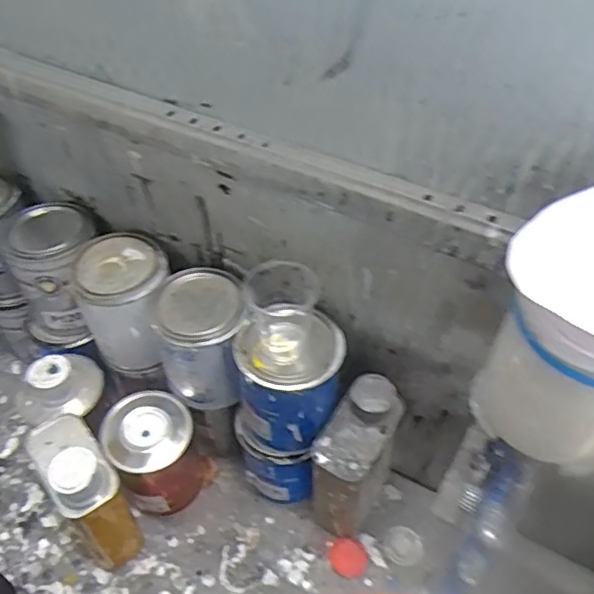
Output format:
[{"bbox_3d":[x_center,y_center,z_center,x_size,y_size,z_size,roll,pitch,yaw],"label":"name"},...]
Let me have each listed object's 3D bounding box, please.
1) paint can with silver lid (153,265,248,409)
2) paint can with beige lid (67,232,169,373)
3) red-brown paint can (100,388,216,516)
[{"bbox_3d":[-0.108,0.048,0.672,0.100,0.131,0.111,-14,50,-12],"label":"paint can with silver lid"},{"bbox_3d":[-0.204,0.009,0.714,0.103,0.134,0.116,-26,54,-21],"label":"paint can with beige lid"},{"bbox_3d":[-0.165,0.192,0.716,0.103,0.145,0.095,0,49,0],"label":"red-brown paint can"}]

